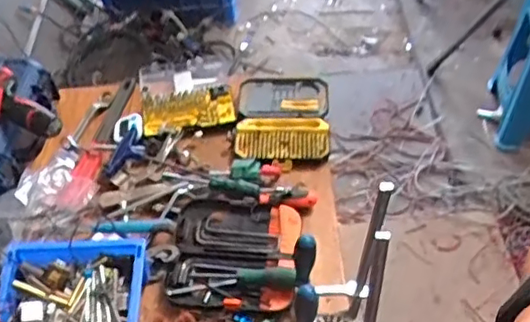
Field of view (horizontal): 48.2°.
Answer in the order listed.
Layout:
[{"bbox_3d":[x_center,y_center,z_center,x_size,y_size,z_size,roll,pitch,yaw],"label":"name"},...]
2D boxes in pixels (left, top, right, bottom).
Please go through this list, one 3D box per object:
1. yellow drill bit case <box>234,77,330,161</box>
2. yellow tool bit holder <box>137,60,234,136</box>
[{"bbox_3d":[0.036,-0.093,1.211,0.187,0.045,0.247,0,48,6],"label":"yellow drill bit case"},{"bbox_3d":[-0.173,-0.151,1.296,0.197,0.044,0.259,-9,42,-4],"label":"yellow tool bit holder"}]

